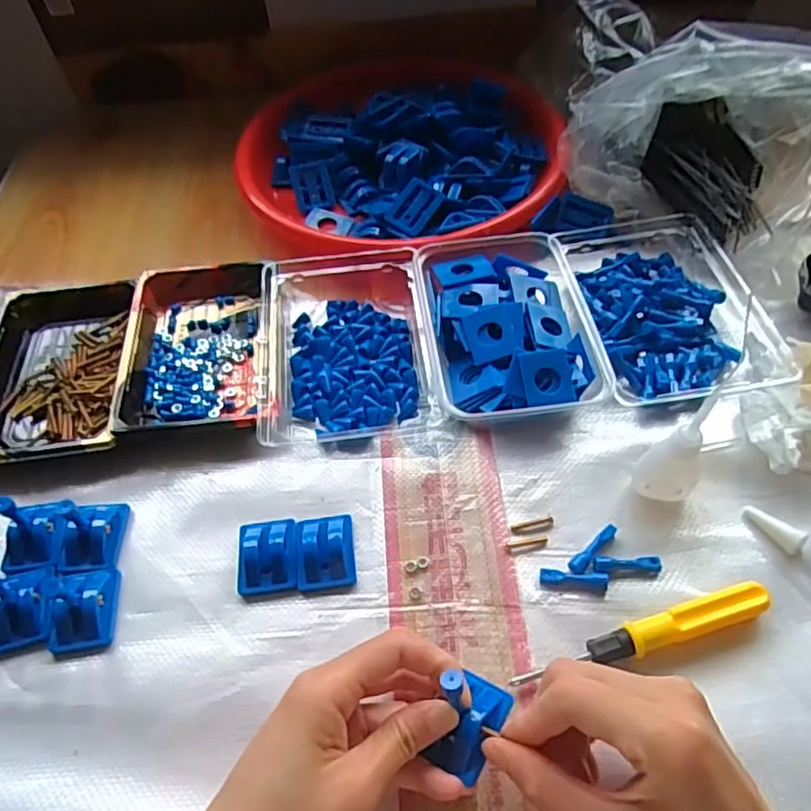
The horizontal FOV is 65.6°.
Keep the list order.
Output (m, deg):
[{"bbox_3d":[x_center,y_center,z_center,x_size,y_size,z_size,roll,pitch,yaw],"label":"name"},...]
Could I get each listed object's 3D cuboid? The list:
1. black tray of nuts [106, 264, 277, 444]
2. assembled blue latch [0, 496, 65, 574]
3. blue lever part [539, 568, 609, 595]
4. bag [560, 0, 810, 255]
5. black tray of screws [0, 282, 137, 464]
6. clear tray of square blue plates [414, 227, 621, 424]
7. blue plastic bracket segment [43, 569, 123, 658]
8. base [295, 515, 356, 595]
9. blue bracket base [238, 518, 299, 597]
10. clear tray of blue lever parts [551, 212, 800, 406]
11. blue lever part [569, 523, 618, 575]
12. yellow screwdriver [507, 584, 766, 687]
[{"bbox_3d":[-0.150,-0.047,0.462,0.107,0.029,0.164,-7,53,-1],"label":"black tray of nuts"},{"bbox_3d":[-0.223,0.071,0.368,0.030,0.039,0.039,-2,53,3],"label":"assembled blue latch"},{"bbox_3d":[0.095,0.098,0.356,0.037,0.007,0.010,7,54,9],"label":"blue lever part"},{"bbox_3d":[0.242,-0.223,0.504,0.269,0.098,0.145,26,59,21],"label":"bag"},{"bbox_3d":[-0.259,-0.029,0.463,0.110,0.021,0.163,-8,53,-2],"label":"black tray of screws"},{"bbox_3d":[0.069,-0.055,0.449,0.108,0.035,0.160,-8,53,-2],"label":"clear tray of square blue plates"},{"bbox_3d":[-0.182,0.113,0.352,0.034,0.020,0.045,-9,53,-3],"label":"blue plastic bracket segment"},{"bbox_3d":[-0.047,0.084,0.373,0.034,0.017,0.046,-5,53,0],"label":"base"},{"bbox_3d":[-0.081,0.087,0.373,0.036,0.015,0.044,-6,53,0],"label":"blue bracket base"},{"bbox_3d":[0.186,-0.081,0.464,0.109,0.031,0.186,-9,53,-3],"label":"clear tray of blue lever parts"},{"bbox_3d":[0.110,0.083,0.367,0.010,0.005,0.039,37,64,26],"label":"blue lever part"},{"bbox_3d":[0.124,0.122,0.330,0.141,0.015,0.016,-16,54,-8],"label":"yellow screwdriver"}]

